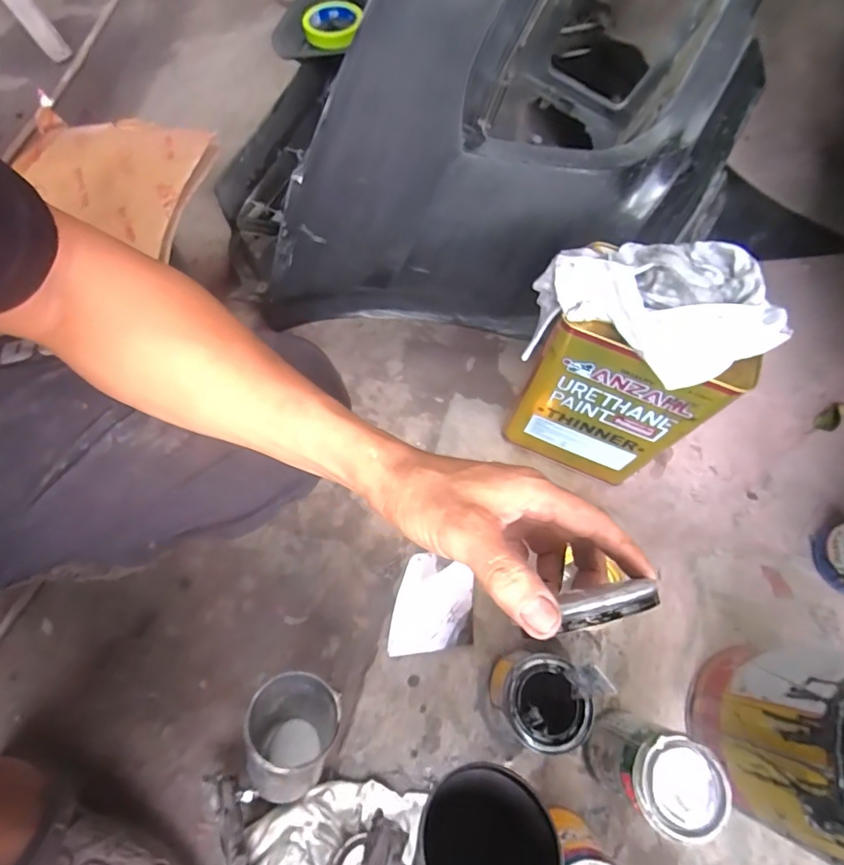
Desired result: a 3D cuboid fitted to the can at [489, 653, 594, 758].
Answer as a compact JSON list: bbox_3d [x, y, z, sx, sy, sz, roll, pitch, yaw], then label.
[{"bbox_3d":[0.105,0.253,0.462,0.063,0.133,0.067,0,68,1],"label":"can"}]

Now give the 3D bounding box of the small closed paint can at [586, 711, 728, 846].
[{"bbox_3d":[0.201,0.303,0.438,0.070,0.138,0.072,0,68,1],"label":"small closed paint can"}]

